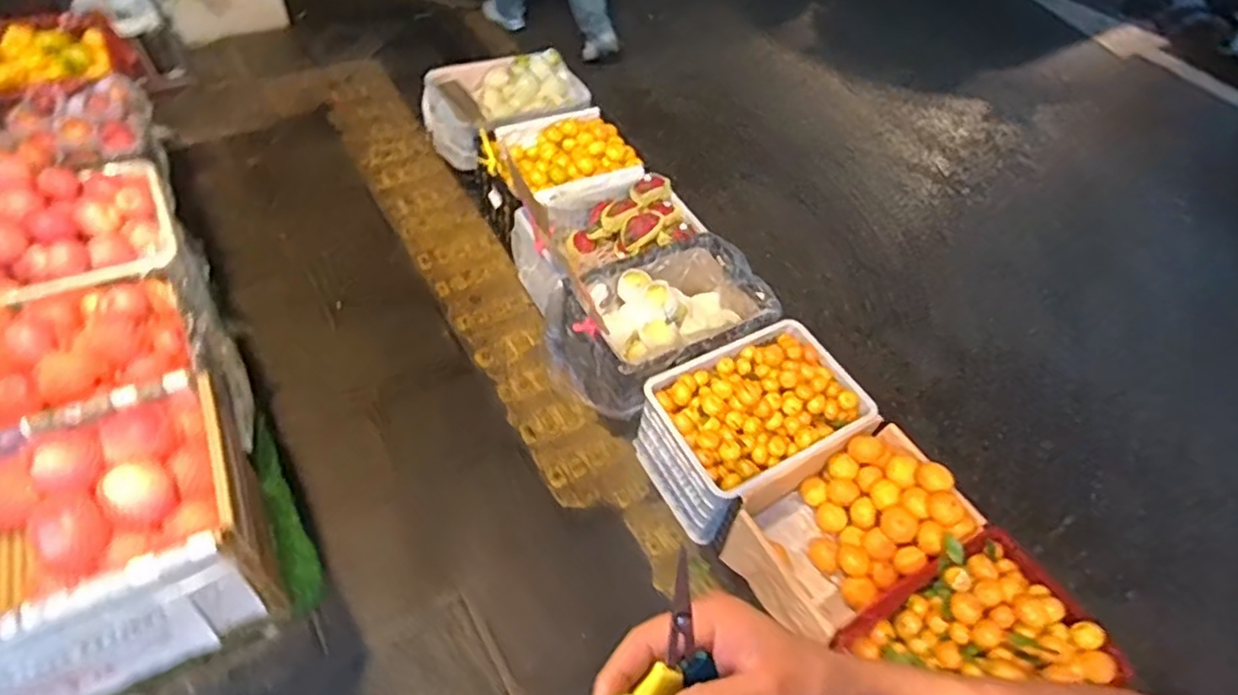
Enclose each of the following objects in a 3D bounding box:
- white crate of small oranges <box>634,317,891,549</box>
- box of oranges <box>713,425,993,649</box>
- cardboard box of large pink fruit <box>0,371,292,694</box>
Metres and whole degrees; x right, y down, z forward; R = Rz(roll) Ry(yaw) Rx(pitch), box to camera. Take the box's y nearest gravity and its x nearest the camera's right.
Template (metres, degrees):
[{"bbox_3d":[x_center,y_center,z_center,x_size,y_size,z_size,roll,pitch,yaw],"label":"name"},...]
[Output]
[{"bbox_3d":[0.323,0.183,1.653,0.489,0.227,0.365,-25,57,-23],"label":"white crate of small oranges"},{"bbox_3d":[0.494,0.415,1.483,0.481,0.208,0.329,-24,57,-22],"label":"box of oranges"},{"bbox_3d":[-0.751,0.290,0.937,0.450,0.254,0.317,-23,56,-22],"label":"cardboard box of large pink fruit"}]

